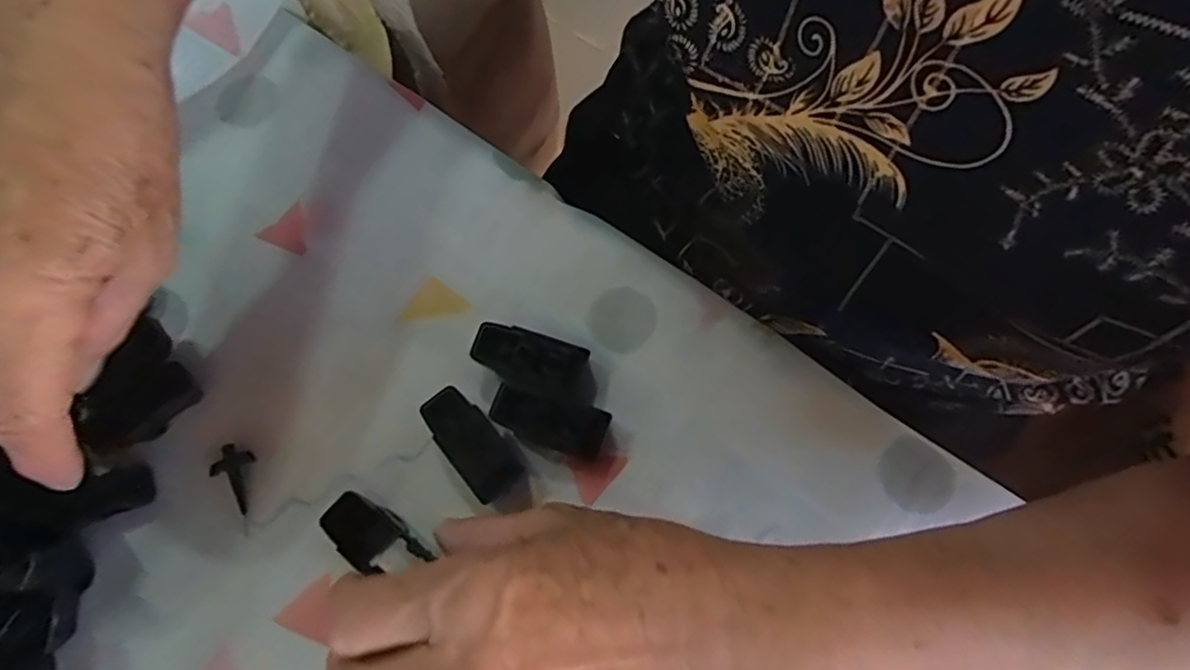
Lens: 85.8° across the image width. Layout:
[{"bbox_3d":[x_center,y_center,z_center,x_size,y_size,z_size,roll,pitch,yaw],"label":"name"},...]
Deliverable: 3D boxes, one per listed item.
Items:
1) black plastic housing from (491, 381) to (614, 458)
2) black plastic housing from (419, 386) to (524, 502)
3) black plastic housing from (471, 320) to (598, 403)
[{"bbox_3d":[-0.020,0.039,0.281,0.049,0.016,0.023,19,75,5],"label":"black plastic housing"},{"bbox_3d":[-0.053,0.047,0.279,0.022,0.019,0.049,-37,77,-10],"label":"black plastic housing"},{"bbox_3d":[-0.027,0.013,0.288,0.056,0.016,0.024,15,74,4],"label":"black plastic housing"}]

